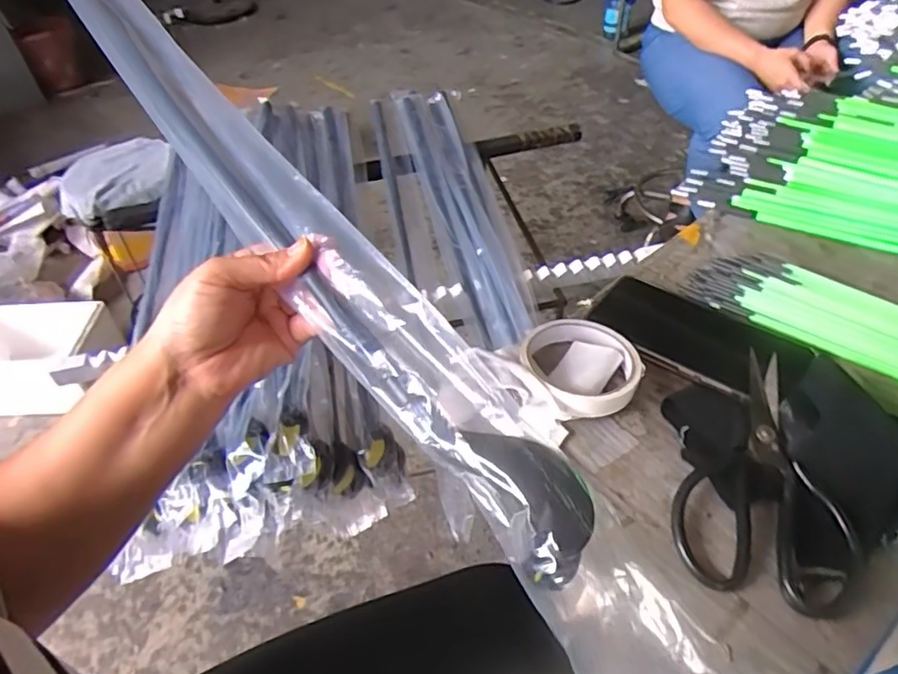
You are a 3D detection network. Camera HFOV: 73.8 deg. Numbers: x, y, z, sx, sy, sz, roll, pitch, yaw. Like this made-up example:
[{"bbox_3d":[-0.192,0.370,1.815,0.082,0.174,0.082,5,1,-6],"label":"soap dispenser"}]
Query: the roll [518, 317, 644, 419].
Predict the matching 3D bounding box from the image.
[{"bbox_3d":[0.100,0.021,0.448,0.081,0.029,0.087,-2,46,2],"label":"roll"}]

